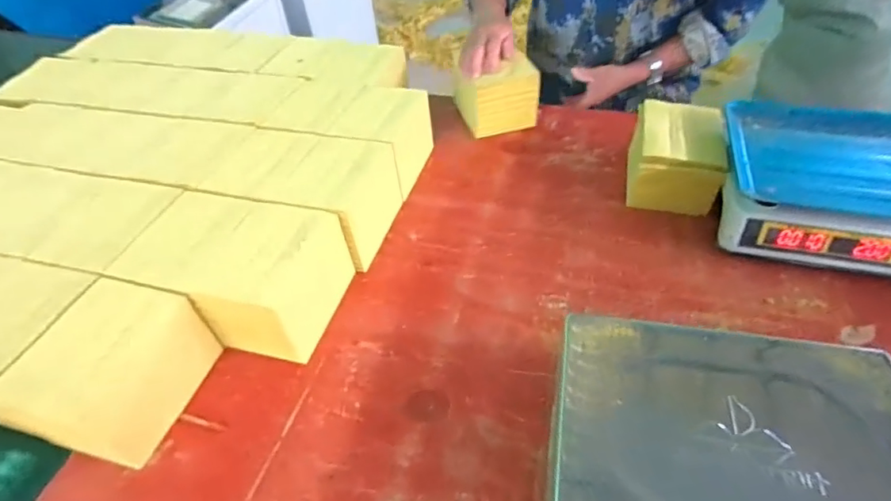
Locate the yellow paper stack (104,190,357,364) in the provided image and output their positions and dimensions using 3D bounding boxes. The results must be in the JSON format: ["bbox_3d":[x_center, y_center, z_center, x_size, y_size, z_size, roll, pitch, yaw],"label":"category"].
[{"bbox_3d":[-0.269,0.031,0.657,0.236,0.120,0.161,10,49,14],"label":"yellow paper stack"}]

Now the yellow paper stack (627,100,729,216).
[{"bbox_3d":[0.353,-0.139,0.776,0.121,0.094,0.185,10,49,14],"label":"yellow paper stack"}]

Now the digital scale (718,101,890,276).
[{"bbox_3d":[0.567,-0.084,0.706,0.337,0.109,0.258,12,49,15],"label":"digital scale"}]

